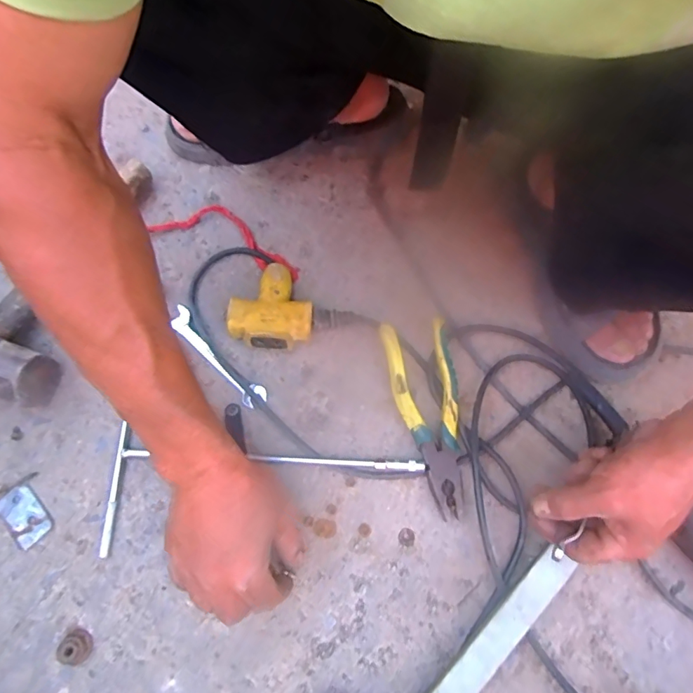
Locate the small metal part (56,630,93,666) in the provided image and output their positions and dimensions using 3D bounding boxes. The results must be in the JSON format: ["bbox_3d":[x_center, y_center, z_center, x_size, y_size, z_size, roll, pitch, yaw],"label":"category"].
[{"bbox_3d":[-0.229,0.254,0.402,0.024,0.015,0.022,25,72,8],"label":"small metal part"}]

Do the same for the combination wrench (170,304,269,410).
[{"bbox_3d":[-0.131,0.009,0.490,0.024,0.009,0.132,-40,76,-13],"label":"combination wrench"}]

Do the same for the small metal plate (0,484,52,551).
[{"bbox_3d":[-0.297,0.156,0.438,0.032,0.005,0.052,-41,76,-14],"label":"small metal plate"}]

